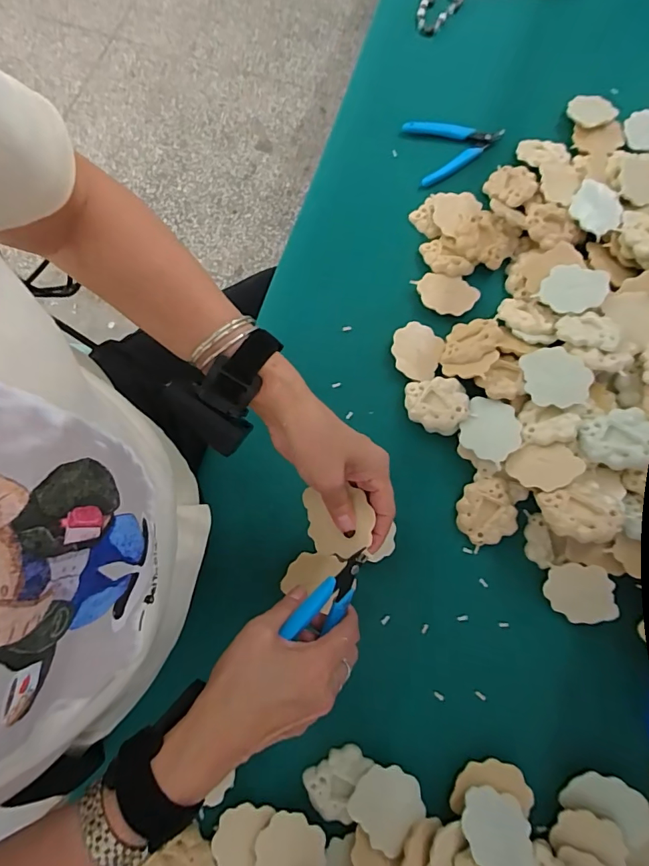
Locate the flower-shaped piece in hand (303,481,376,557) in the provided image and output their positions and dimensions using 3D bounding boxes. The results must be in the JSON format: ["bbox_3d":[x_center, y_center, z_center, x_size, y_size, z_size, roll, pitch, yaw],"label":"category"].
[{"bbox_3d":[0.007,0.071,0.355,0.061,0.007,0.051,0,71,27],"label":"flower-shaped piece in hand"}]

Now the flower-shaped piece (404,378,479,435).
[{"bbox_3d":[0.118,-0.029,0.465,0.061,0.015,0.059,-18,71,7],"label":"flower-shaped piece"}]

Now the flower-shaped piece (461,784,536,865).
[{"bbox_3d":[0.142,0.329,0.364,0.056,0.004,0.061,6,42,-7],"label":"flower-shaped piece"}]

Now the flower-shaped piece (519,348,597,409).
[{"bbox_3d":[0.226,-0.056,0.434,0.055,0.008,0.064,-22,65,18],"label":"flower-shaped piece"}]

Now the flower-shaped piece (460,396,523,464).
[{"bbox_3d":[0.169,-0.004,0.452,0.057,0.006,0.062,-5,65,12],"label":"flower-shaped piece"}]

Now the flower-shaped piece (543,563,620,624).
[{"bbox_3d":[0.242,0.152,0.421,0.058,0.004,0.058,-8,97,15],"label":"flower-shaped piece"}]

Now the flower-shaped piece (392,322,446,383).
[{"bbox_3d":[0.101,-0.090,0.488,0.054,0.004,0.063,21,76,5],"label":"flower-shaped piece"}]

